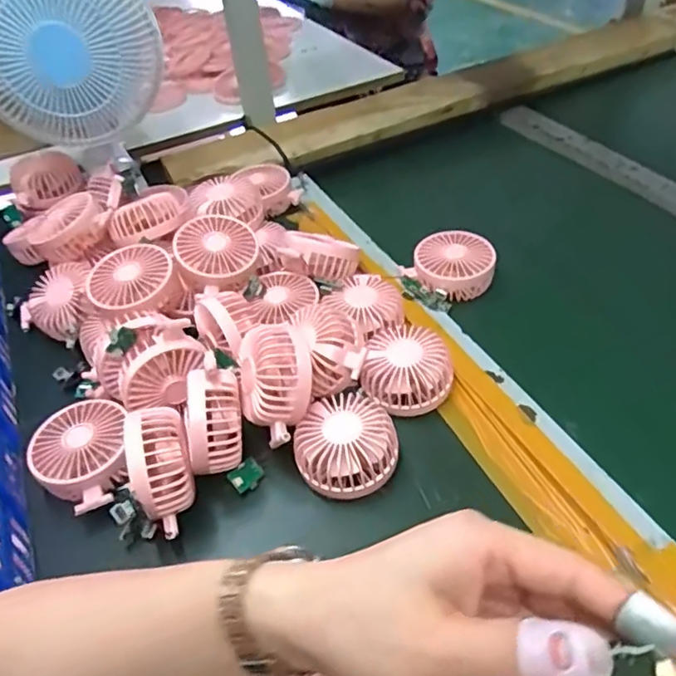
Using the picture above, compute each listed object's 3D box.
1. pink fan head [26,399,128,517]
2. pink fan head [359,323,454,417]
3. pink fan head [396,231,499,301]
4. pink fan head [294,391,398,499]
[{"bbox_3d":[-0.222,0.098,0.515,0.096,0.035,0.085,31,55,32],"label":"pink fan head"},{"bbox_3d":[0.069,0.026,0.565,0.083,0.041,0.093,13,48,20],"label":"pink fan head"},{"bbox_3d":[0.128,-0.085,0.673,0.099,0.041,0.099,5,45,12],"label":"pink fan head"},{"bbox_3d":[0.010,0.088,0.503,0.083,0.039,0.086,-4,44,4],"label":"pink fan head"}]

